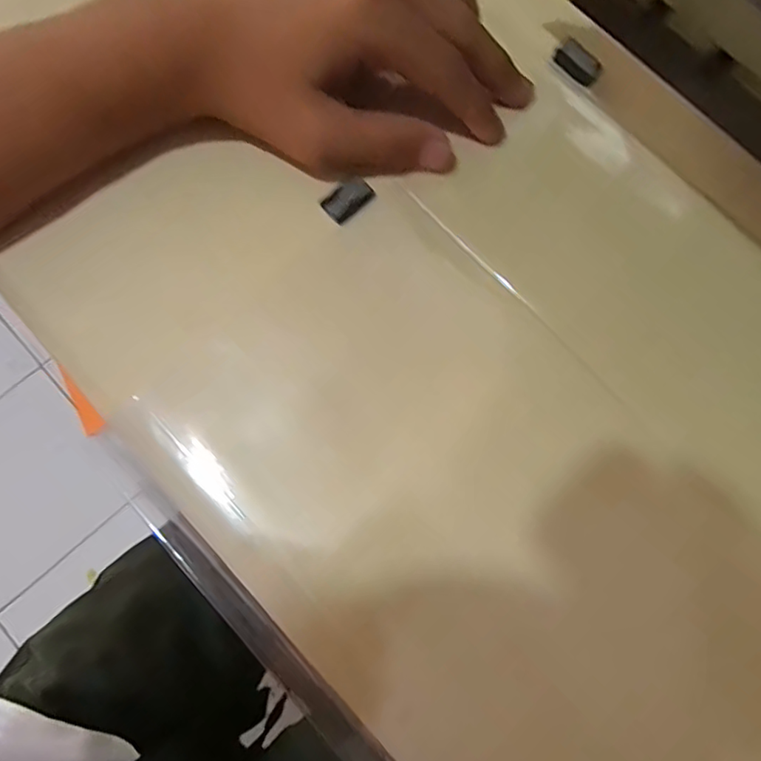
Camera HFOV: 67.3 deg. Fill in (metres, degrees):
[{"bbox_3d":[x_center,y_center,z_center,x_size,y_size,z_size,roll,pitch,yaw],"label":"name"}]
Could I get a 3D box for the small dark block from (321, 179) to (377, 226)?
[{"bbox_3d":[-0.014,-0.080,0.254,0.023,0.004,0.014,-41,82,-12],"label":"small dark block"}]

